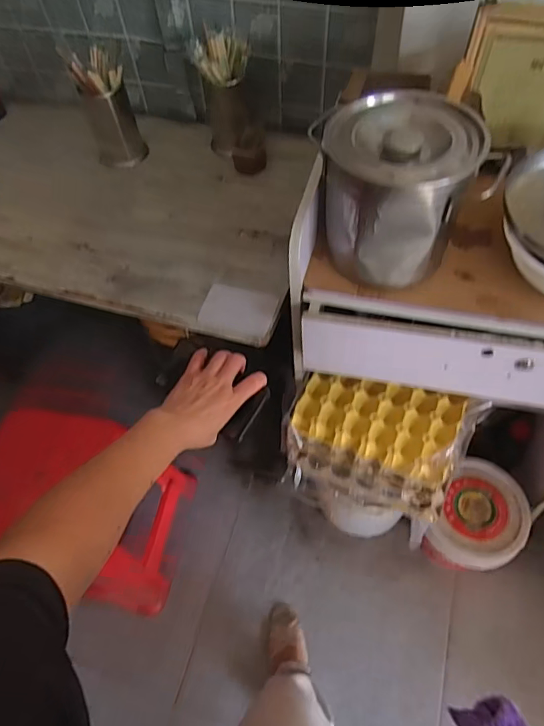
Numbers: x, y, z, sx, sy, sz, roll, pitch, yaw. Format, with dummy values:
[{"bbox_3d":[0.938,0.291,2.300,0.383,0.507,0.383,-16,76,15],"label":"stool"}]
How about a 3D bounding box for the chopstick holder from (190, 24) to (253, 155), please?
[{"bbox_3d":[-0.098,-0.577,1.017,0.111,0.208,0.101,-3,57,2],"label":"chopstick holder"}]

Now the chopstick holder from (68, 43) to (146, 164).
[{"bbox_3d":[-0.357,-0.549,1.032,0.106,0.207,0.093,-29,59,-14],"label":"chopstick holder"}]

